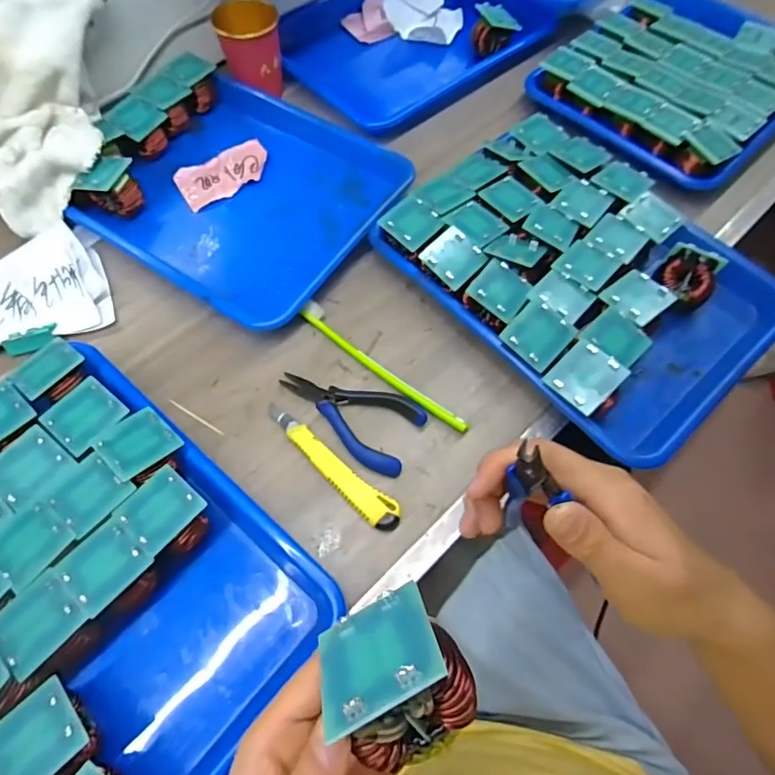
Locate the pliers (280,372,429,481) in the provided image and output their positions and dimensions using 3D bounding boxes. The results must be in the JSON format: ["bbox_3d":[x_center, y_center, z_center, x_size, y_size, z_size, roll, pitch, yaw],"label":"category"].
[{"bbox_3d":[-0.034,0.020,0.412,0.122,0.010,0.063,24,66,11],"label":"pliers"}]

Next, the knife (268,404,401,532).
[{"bbox_3d":[-0.047,0.060,0.392,0.139,0.013,0.023,37,69,16],"label":"knife"}]

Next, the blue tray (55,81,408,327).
[{"bbox_3d":[-0.139,-0.201,0.519,0.278,0.040,0.264,30,69,17],"label":"blue tray"}]

